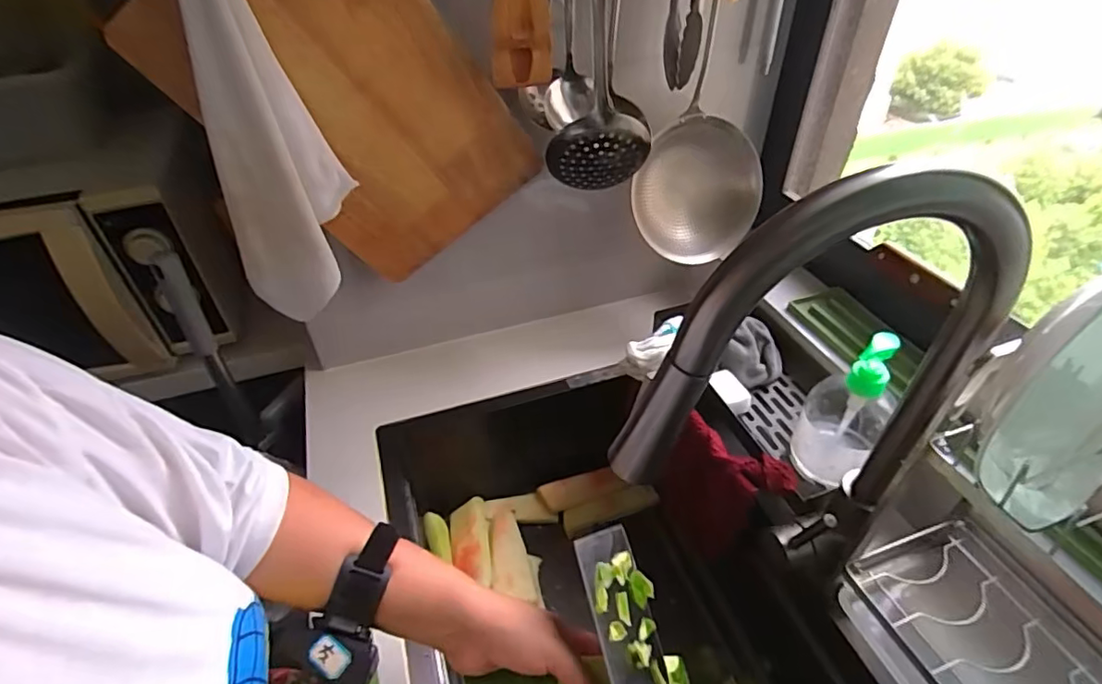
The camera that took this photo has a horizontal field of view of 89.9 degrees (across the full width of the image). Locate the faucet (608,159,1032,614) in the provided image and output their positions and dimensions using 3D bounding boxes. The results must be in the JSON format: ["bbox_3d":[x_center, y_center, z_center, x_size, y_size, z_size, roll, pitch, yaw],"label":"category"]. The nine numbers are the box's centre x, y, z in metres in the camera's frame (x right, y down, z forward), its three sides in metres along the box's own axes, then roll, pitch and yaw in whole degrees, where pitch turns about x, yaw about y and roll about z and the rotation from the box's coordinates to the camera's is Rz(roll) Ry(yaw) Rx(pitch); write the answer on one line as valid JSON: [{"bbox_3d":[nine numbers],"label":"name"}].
[{"bbox_3d":[0.170,0.077,0.380,0.251,0.390,0.053,-11,42,-11],"label":"faucet"}]

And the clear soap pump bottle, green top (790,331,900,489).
[{"bbox_3d":[0.278,0.066,0.522,0.069,0.170,0.057,27,49,29],"label":"clear soap pump bottle, green top"}]

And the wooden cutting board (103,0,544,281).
[{"bbox_3d":[-0.193,-0.234,0.556,0.236,0.345,0.024,-36,39,11],"label":"wooden cutting board"}]

